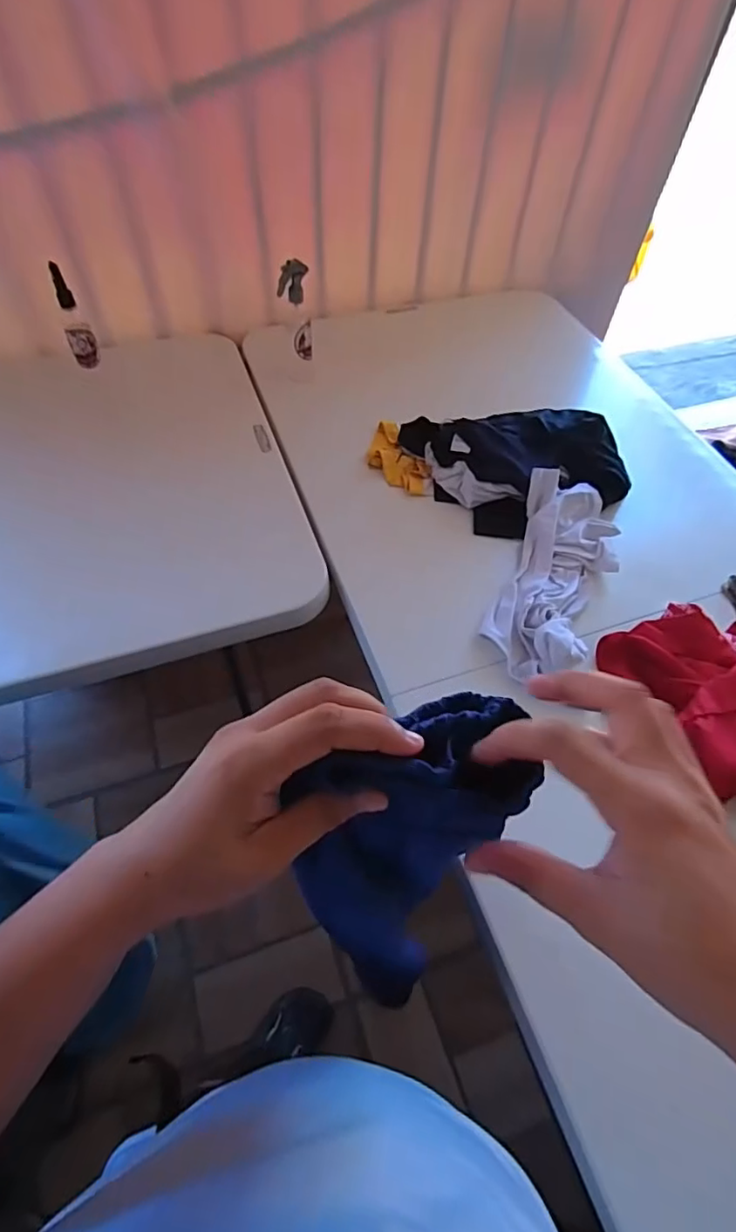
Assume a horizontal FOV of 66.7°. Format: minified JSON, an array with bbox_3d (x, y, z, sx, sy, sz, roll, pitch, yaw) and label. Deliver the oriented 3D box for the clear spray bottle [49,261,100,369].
[{"bbox_3d":[-0.519,-0.522,0.989,0.046,0.168,0.042,-22,59,-16],"label":"clear spray bottle"}]

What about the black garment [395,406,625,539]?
[{"bbox_3d":[0.240,-0.244,0.910,0.351,0.072,0.222,1,56,-1],"label":"black garment"}]

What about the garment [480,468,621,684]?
[{"bbox_3d":[0.274,-0.072,0.804,0.142,0.067,0.337,18,57,10],"label":"garment"}]

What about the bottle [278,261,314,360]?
[{"bbox_3d":[-0.130,-0.546,1.021,0.053,0.185,0.056,-5,56,-5],"label":"bottle"}]

